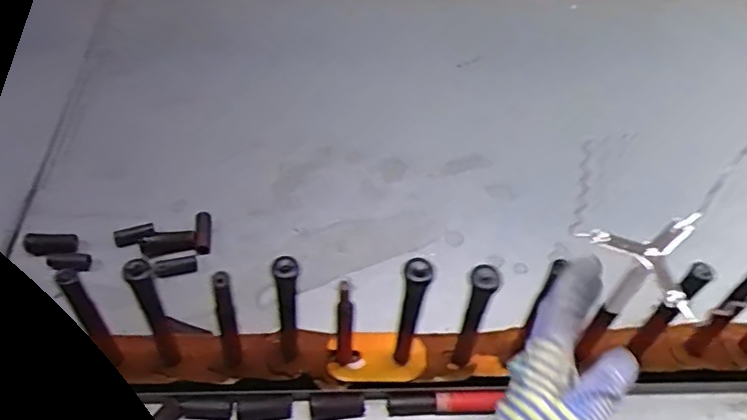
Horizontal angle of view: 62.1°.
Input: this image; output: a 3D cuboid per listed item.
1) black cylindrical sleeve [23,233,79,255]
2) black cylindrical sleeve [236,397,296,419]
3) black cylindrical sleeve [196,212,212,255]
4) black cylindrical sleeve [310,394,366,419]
[{"bbox_3d":[-0.335,0.035,0.643,0.051,0.018,0.019,-6,53,-3],"label":"black cylindrical sleeve"},{"bbox_3d":[-0.094,0.176,0.544,0.048,0.014,0.019,-3,53,-1],"label":"black cylindrical sleeve"},{"bbox_3d":[-0.181,0.024,0.657,0.017,0.012,0.048,-7,53,-4],"label":"black cylindrical sleeve"},{"bbox_3d":[-0.031,0.174,0.547,0.048,0.014,0.019,-7,53,-4],"label":"black cylindrical sleeve"}]

